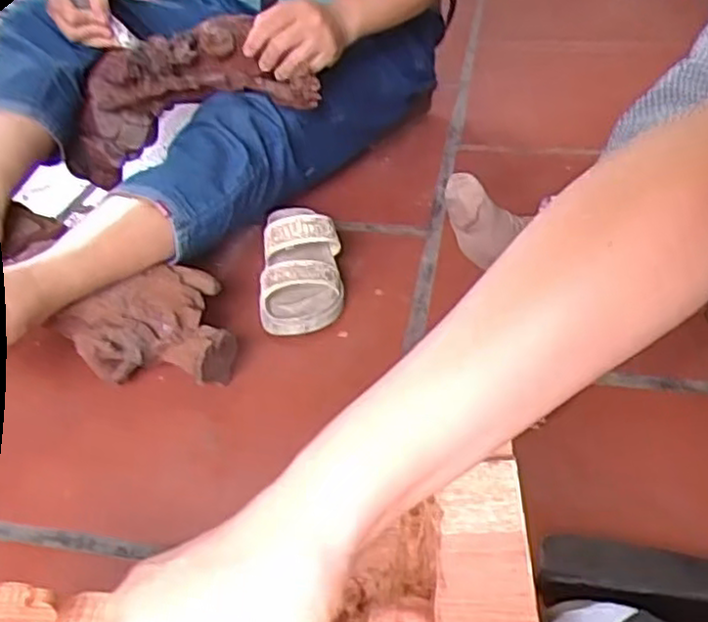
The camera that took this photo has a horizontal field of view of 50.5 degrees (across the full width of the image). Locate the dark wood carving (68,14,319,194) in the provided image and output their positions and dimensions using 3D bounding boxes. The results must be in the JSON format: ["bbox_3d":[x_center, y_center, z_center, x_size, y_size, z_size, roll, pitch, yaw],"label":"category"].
[{"bbox_3d":[-0.215,-0.269,0.914,0.394,0.148,0.081,-11,27,37],"label":"dark wood carving"}]

